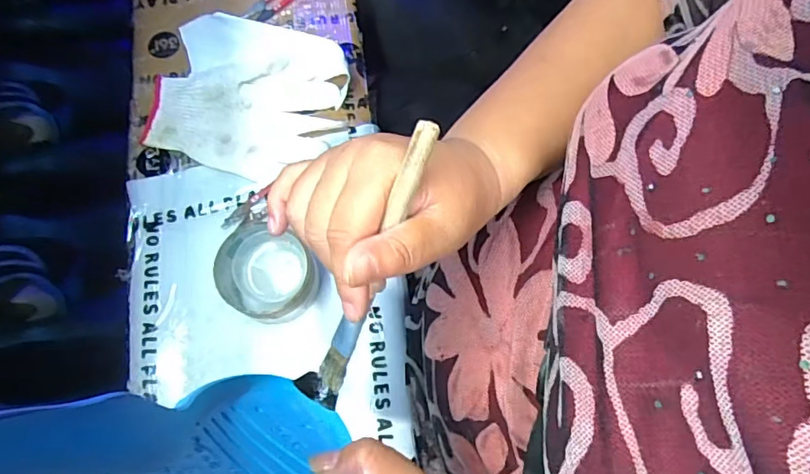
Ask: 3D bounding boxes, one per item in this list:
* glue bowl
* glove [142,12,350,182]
[{"bbox_3d":[-0.121,0.035,0.467,0.093,0.051,0.080,20,73,5],"label":"glue bowl"},{"bbox_3d":[-0.159,-0.144,0.533,0.184,0.032,0.159,7,73,1],"label":"glove"}]

